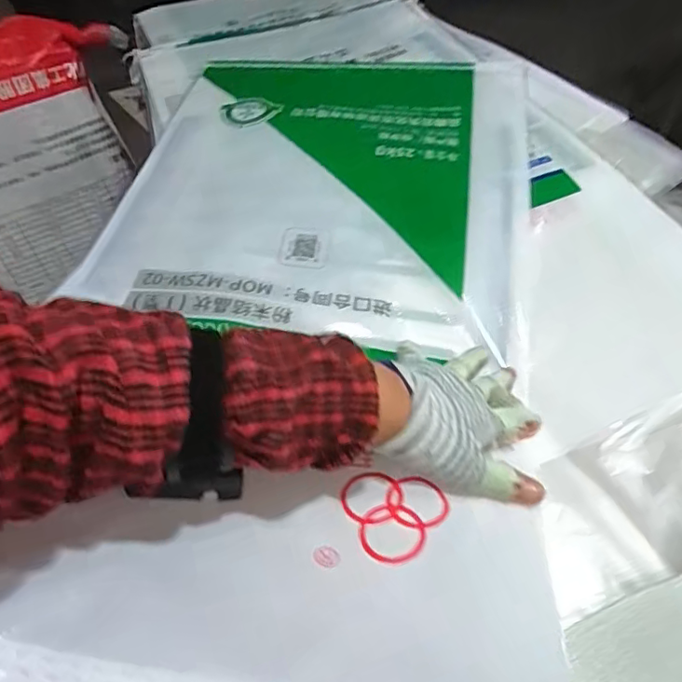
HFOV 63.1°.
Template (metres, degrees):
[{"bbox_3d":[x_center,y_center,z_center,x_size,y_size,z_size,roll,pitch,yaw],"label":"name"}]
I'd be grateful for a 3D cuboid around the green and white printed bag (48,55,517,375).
[{"bbox_3d":[-0.015,-0.192,0.625,0.415,0.055,0.455,6,47,11],"label":"green and white printed bag"}]

